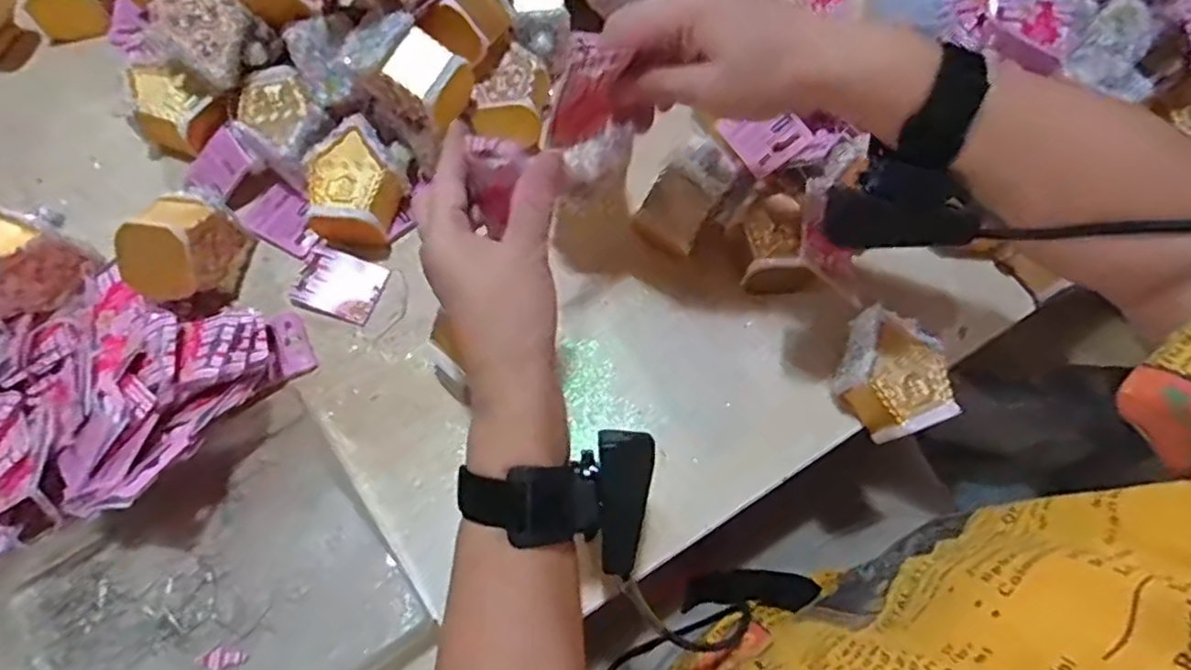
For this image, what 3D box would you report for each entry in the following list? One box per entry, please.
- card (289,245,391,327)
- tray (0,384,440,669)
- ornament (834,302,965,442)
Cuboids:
[{"bbox_3d":[-0.184,-0.036,0.491,0.055,0.007,0.049,19,67,-4],"label":"card"},{"bbox_3d":[-0.232,0.161,0.408,0.209,0.033,0.183,-34,73,-14],"label":"tray"},{"bbox_3d":[0.194,0.026,0.458,0.067,0.043,0.086,-19,70,-10],"label":"ornament"}]

